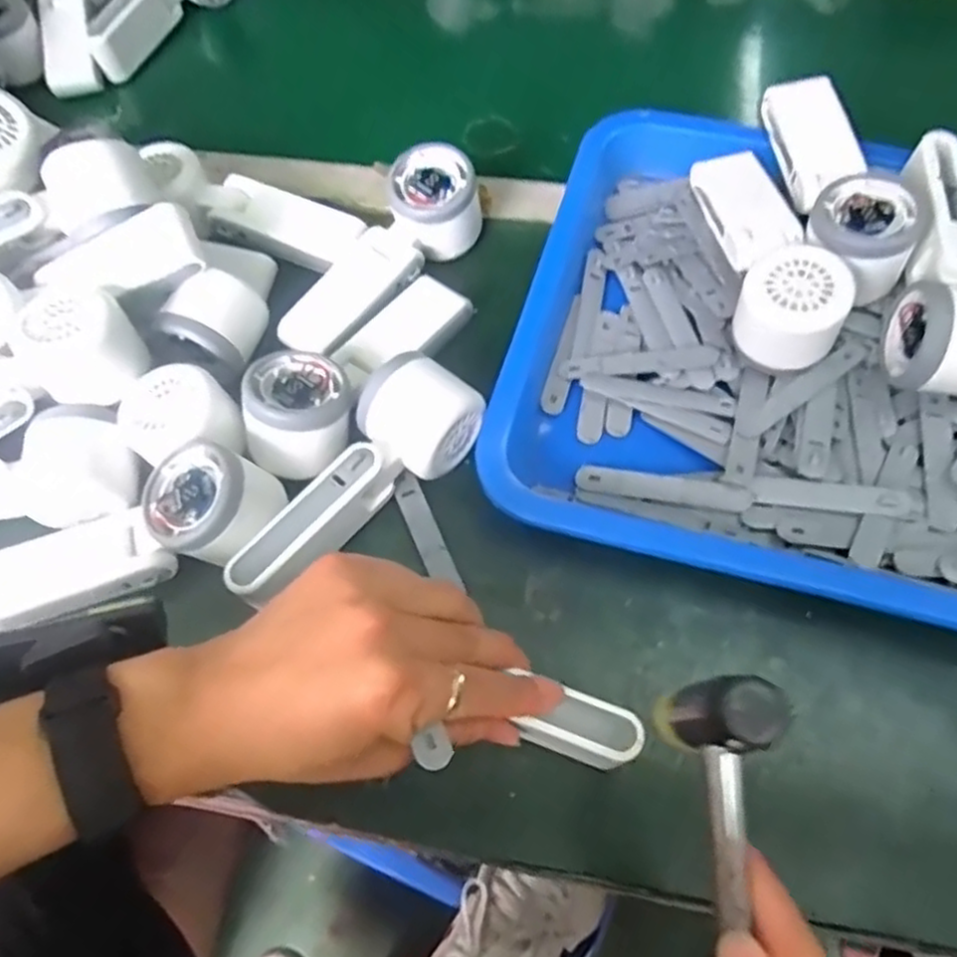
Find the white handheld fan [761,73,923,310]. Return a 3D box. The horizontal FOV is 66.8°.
[{"bbox_3d":[0.221,-0.182,0.449,0.063,0.052,0.167,-1,61,2],"label":"white handheld fan"}]

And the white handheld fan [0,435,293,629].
[{"bbox_3d":[-0.190,0.031,0.385,0.173,0.063,0.068,-14,62,-5],"label":"white handheld fan"}]

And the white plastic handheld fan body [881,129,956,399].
[{"bbox_3d":[0.270,-0.120,0.420,0.055,0.059,0.161,8,62,7],"label":"white plastic handheld fan body"}]

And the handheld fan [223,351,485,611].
[{"bbox_3d":[-0.071,0.001,0.395,0.053,0.054,0.157,38,69,20],"label":"handheld fan"}]

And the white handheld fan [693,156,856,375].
[{"bbox_3d":[0.173,-0.141,0.441,0.054,0.054,0.165,-1,61,2],"label":"white handheld fan"}]

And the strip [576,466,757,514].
[{"bbox_3d":[0.103,0.005,0.404,0.093,0.004,0.019,8,60,15],"label":"strip"}]

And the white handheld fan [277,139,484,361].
[{"bbox_3d":[-0.062,-0.143,0.482,0.060,0.056,0.169,38,81,20],"label":"white handheld fan"}]

